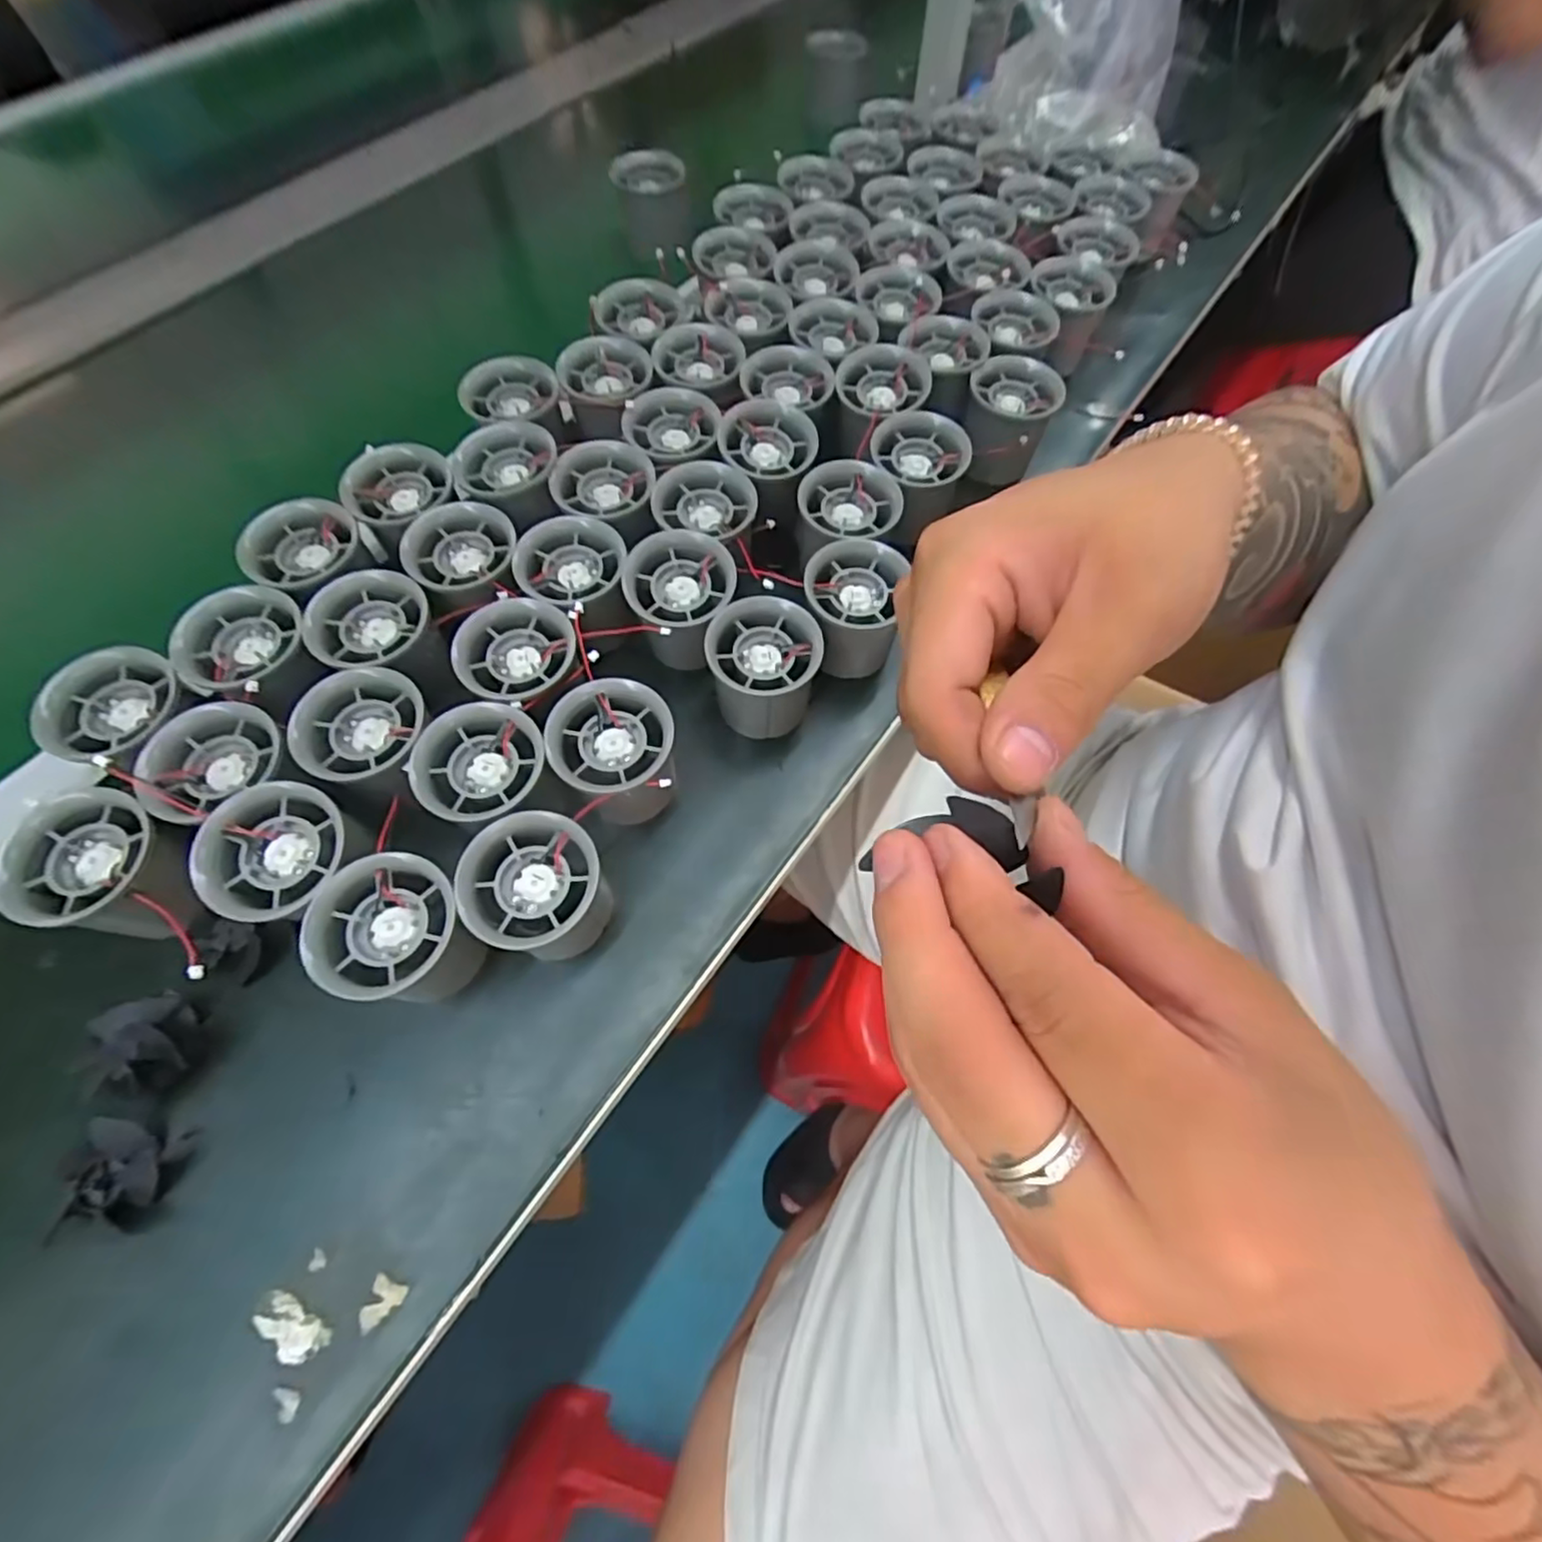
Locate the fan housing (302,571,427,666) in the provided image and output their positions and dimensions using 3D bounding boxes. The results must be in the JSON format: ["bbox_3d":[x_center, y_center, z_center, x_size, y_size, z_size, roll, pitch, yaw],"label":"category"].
[{"bbox_3d":[-0.193,-0.073,0.317,0.046,0.017,0.053,11,65,4],"label":"fan housing"}]

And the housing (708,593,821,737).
[{"bbox_3d":[-0.004,-0.053,0.341,0.054,0.051,0.055,0,65,-1],"label":"housing"}]

